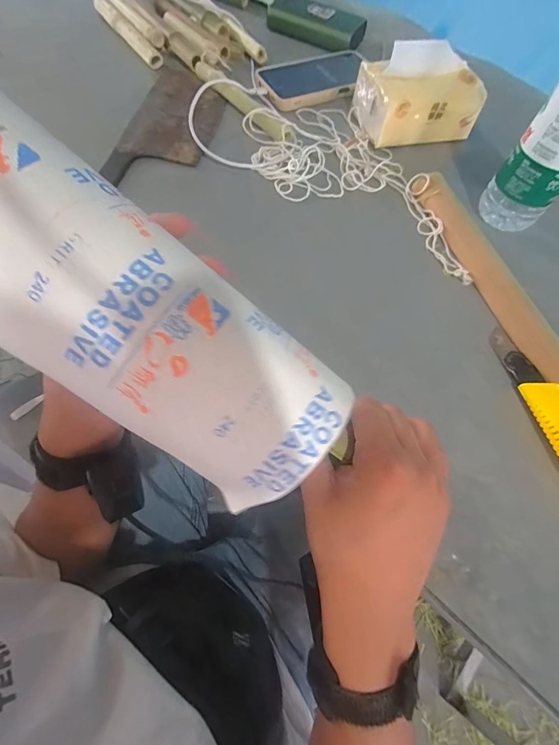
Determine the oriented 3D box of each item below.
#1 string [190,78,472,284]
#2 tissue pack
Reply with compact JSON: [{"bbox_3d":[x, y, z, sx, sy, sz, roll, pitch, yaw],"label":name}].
[{"bbox_3d":[0.069,-0.250,0.399,0.351,0.029,0.176,28,66,9],"label":"string"},{"bbox_3d":[0.167,-0.333,0.404,0.135,0.077,0.077,-11,66,-9],"label":"tissue pack"}]

